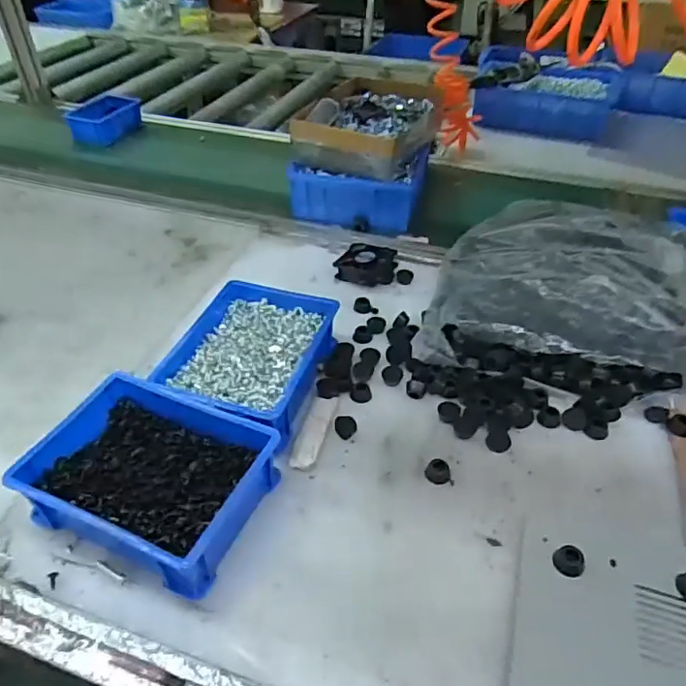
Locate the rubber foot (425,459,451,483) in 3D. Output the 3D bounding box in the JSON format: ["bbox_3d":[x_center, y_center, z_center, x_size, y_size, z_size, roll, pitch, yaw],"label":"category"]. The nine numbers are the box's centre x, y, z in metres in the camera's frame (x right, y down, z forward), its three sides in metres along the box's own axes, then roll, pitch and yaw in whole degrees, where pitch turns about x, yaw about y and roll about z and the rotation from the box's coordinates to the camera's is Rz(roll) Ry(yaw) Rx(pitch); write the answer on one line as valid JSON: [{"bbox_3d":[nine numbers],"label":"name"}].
[{"bbox_3d":[0.094,0.126,0.550,0.023,0.010,0.024,7,42,9],"label":"rubber foot"}]

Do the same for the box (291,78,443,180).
[{"bbox_3d":[0.050,-0.367,0.932,0.189,0.068,0.264,14,43,14],"label":"box"}]

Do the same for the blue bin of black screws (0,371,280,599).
[{"bbox_3d":[-0.175,0.122,0.511,0.202,0.064,0.147,18,45,20],"label":"blue bin of black screws"}]

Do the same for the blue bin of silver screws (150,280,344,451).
[{"bbox_3d":[-0.102,0.014,0.631,0.155,0.057,0.199,11,43,13],"label":"blue bin of silver screws"}]

